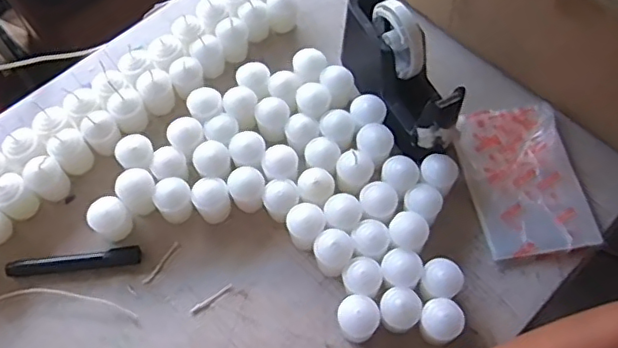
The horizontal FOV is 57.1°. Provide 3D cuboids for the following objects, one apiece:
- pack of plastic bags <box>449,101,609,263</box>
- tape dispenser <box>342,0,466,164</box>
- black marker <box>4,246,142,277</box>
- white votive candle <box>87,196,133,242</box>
[{"bbox_3d":[0.234,0.001,0.621,0.117,0.018,0.174,-10,64,-5],"label":"pack of plastic bags"},{"bbox_3d":[0.097,-0.117,0.618,0.063,0.113,0.187,-26,66,-12],"label":"tape dispenser"},{"bbox_3d":[-0.239,0.088,0.581,0.128,0.013,0.020,-7,63,-3],"label":"black marker"},{"bbox_3d":[-0.209,0.048,0.602,0.038,0.045,0.038,0,63,0],"label":"white votive candle"}]

